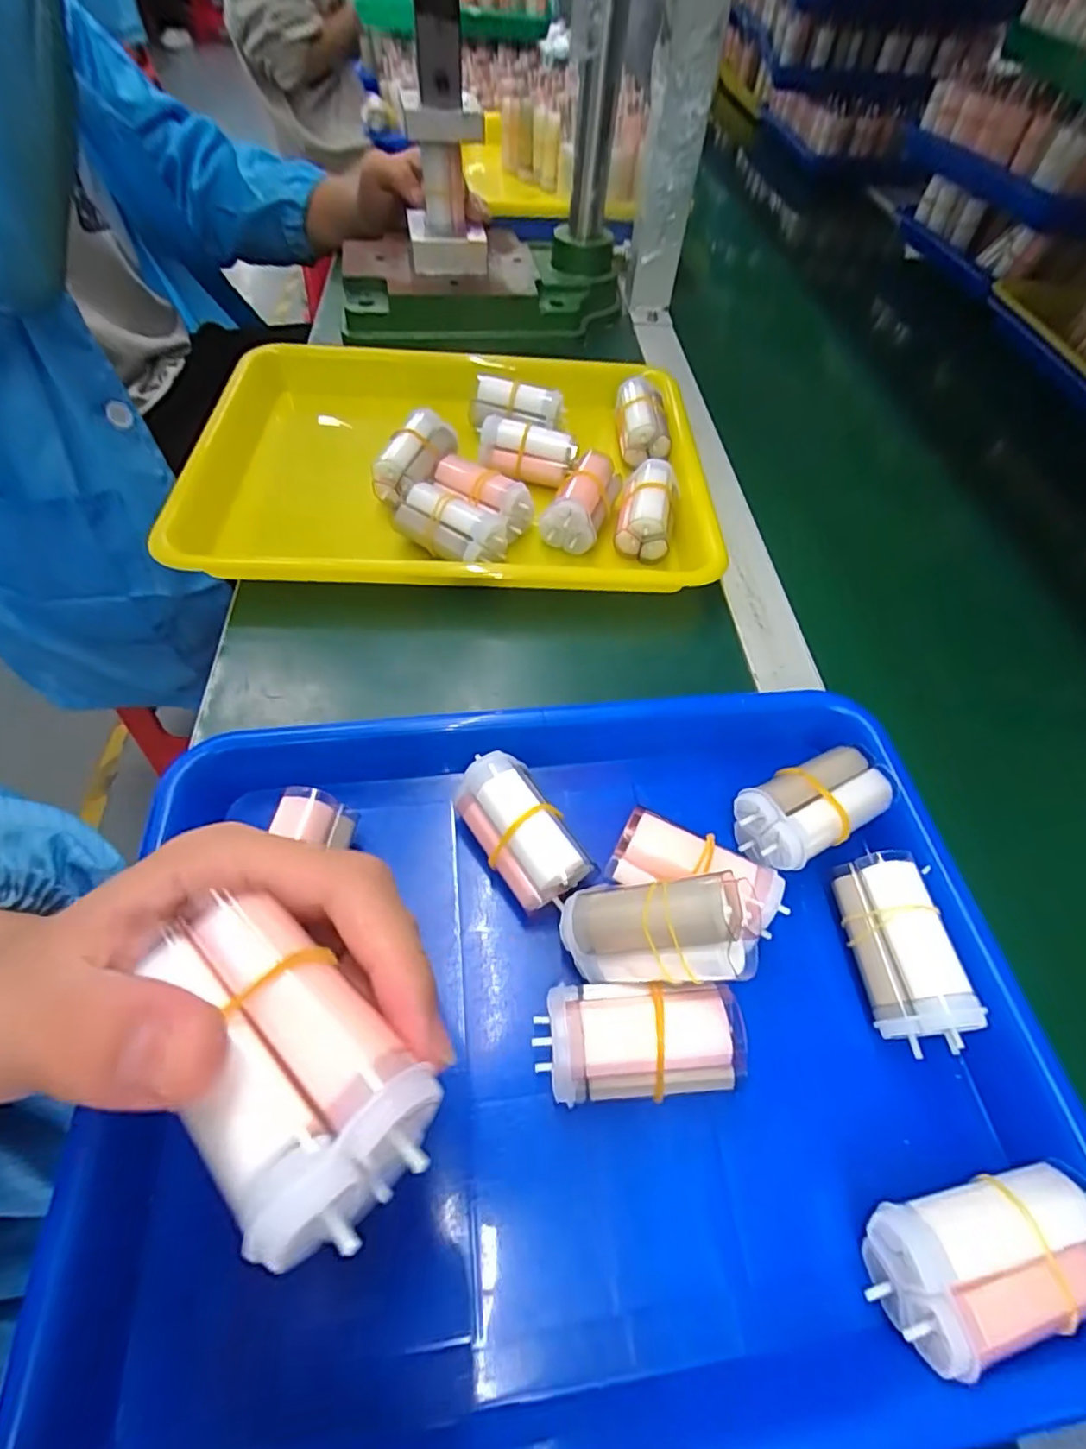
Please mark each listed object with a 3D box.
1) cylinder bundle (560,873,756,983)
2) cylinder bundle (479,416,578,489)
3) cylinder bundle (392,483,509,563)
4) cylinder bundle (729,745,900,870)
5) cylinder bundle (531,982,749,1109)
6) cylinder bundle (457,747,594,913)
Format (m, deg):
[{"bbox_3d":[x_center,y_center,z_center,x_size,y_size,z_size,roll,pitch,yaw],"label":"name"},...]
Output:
[{"bbox_3d":[0.043,0.079,0.218,0.069,0.037,0.034,-16,52,27],"label":"cylinder bundle"},{"bbox_3d":[-0.011,-0.190,0.407,0.066,0.034,0.027,18,57,7],"label":"cylinder bundle"},{"bbox_3d":[-0.057,-0.120,0.354,0.069,0.027,0.032,35,61,18],"label":"cylinder bundle"},{"bbox_3d":[0.120,0.036,0.259,0.072,0.024,0.036,-23,61,-18],"label":"cylinder bundle"},{"bbox_3d":[0.033,0.113,0.209,0.070,0.039,0.034,1,57,-4],"label":"cylinder bundle"},{"bbox_3d":[-0.011,0.046,0.249,0.030,0.036,0.064,-30,64,-22],"label":"cylinder bundle"}]

